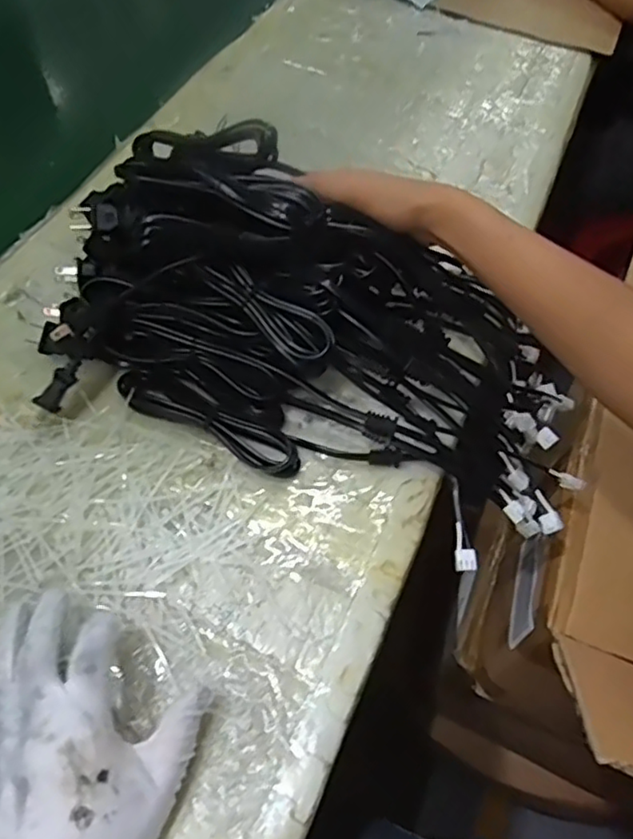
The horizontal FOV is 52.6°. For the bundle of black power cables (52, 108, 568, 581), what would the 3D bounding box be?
[{"bbox_3d":[0.012,-0.069,0.478,0.385,0.156,0.217,17,57,8],"label":"bundle of black power cables"}]

